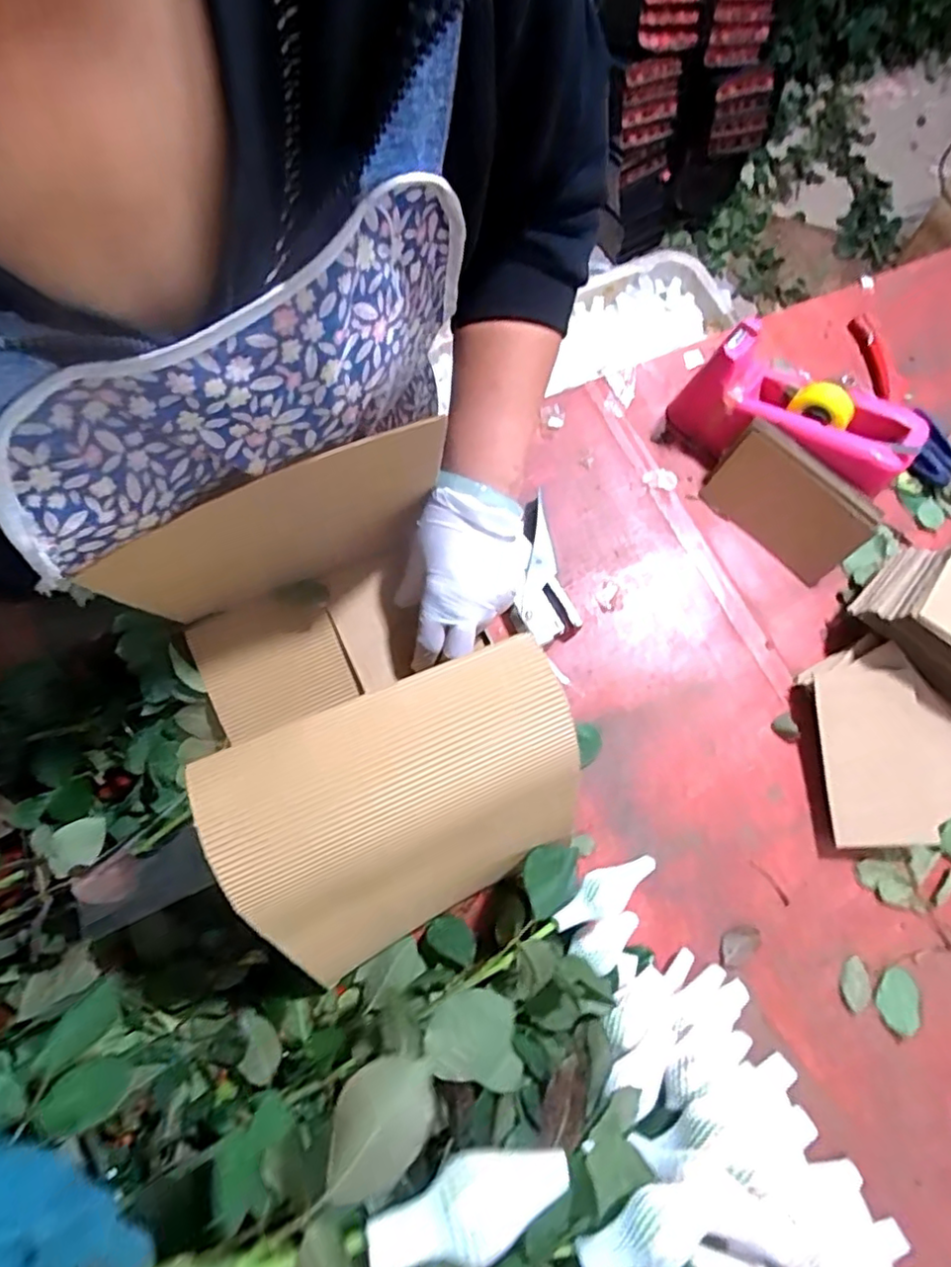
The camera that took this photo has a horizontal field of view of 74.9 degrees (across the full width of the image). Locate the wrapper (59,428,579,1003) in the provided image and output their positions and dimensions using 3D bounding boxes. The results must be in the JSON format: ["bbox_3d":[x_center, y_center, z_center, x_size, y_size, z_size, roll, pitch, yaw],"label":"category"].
[{"bbox_3d":[-0.085,0.029,0.451,0.234,0.155,0.325,-23,75,-9],"label":"wrapper"}]

